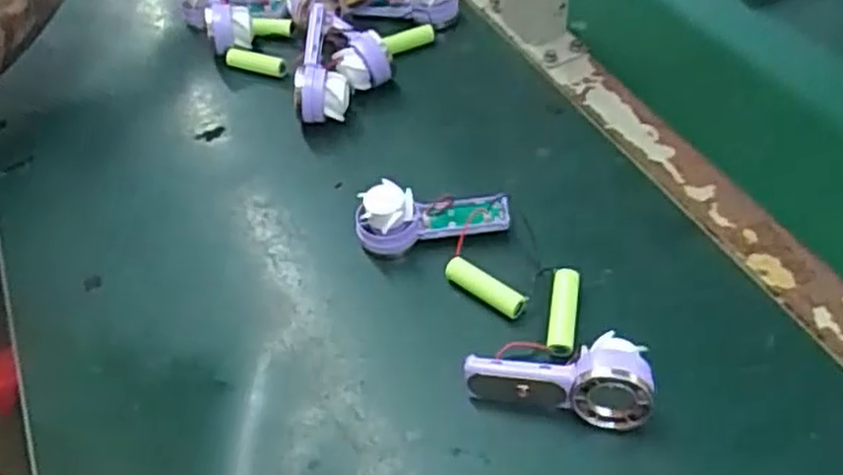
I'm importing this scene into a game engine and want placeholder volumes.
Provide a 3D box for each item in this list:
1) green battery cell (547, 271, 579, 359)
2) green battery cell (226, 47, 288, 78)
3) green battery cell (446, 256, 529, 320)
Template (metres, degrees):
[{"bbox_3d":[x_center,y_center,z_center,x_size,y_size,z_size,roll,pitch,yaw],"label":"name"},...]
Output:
[{"bbox_3d":[0.079,0.043,0.426,0.015,0.017,0.052,5,49,11],"label":"green battery cell"},{"bbox_3d":[-0.135,-0.143,0.626,0.055,0.015,0.014,15,51,19],"label":"green battery cell"},{"bbox_3d":[0.037,0.028,0.444,0.053,0.014,0.013,34,59,31],"label":"green battery cell"}]

